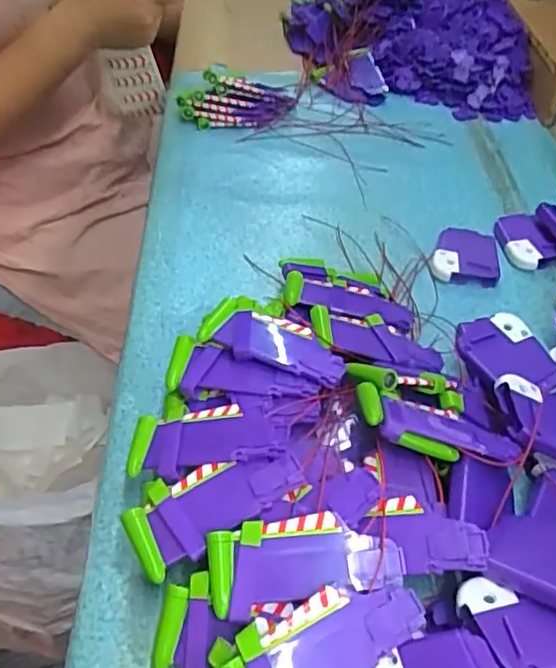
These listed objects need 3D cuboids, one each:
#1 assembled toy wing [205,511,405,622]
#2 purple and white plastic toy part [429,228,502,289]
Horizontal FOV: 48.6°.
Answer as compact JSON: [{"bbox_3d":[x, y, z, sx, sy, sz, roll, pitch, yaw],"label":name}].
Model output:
[{"bbox_3d":[0.012,0.105,0.290,0.088,0.008,0.038,-7,48,-10],"label":"assembled toy wing"},{"bbox_3d":[0.154,-0.064,0.498,0.052,0.011,0.057,15,49,11],"label":"purple and white plastic toy part"}]

